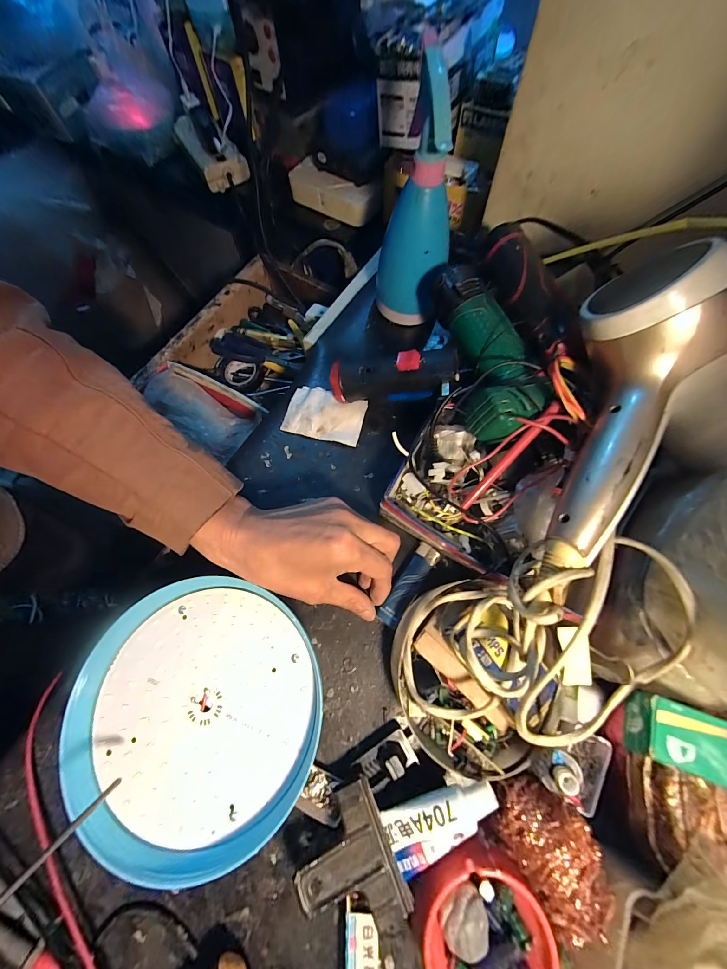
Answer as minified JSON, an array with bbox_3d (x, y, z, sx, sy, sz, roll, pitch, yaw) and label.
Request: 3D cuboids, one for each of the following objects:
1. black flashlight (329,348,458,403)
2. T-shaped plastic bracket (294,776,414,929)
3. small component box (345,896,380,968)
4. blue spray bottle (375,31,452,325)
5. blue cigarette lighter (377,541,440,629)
[{"bbox_3d":[0.029,-0.112,0.339,0.127,0.043,0.035,-1,68,25],"label":"black flashlight"},{"bbox_3d":[-0.011,0.258,0.221,0.062,0.007,0.075,-23,66,-14],"label":"T-shaped plastic bracket"},{"bbox_3d":[-0.001,0.313,0.222,0.022,0.021,0.048,-1,70,1],"label":"small component box"},{"bbox_3d":[0.054,-0.278,0.341,0.077,0.197,0.094,5,70,3],"label":"blue spray bottle"},{"bbox_3d":[0.041,0.092,0.306,0.023,0.011,0.080,34,74,13],"label":"blue cigarette lighter"}]

